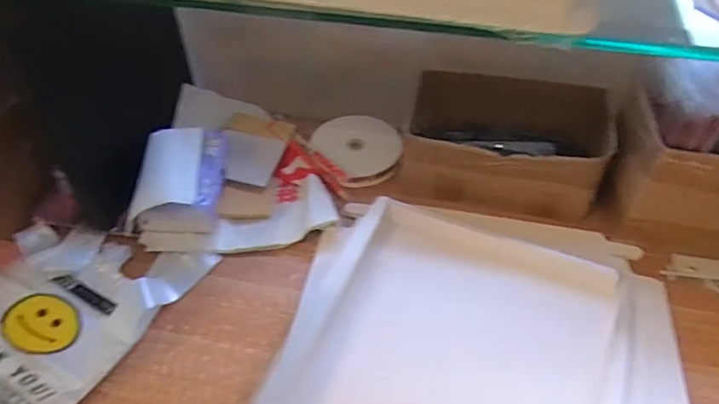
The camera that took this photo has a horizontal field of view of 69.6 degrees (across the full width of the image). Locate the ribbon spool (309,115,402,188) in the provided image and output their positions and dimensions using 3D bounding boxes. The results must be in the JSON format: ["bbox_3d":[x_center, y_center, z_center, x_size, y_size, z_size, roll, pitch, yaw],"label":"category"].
[{"bbox_3d":[-0.001,-0.089,0.808,0.127,0.024,0.153,-21,51,-18],"label":"ribbon spool"}]

